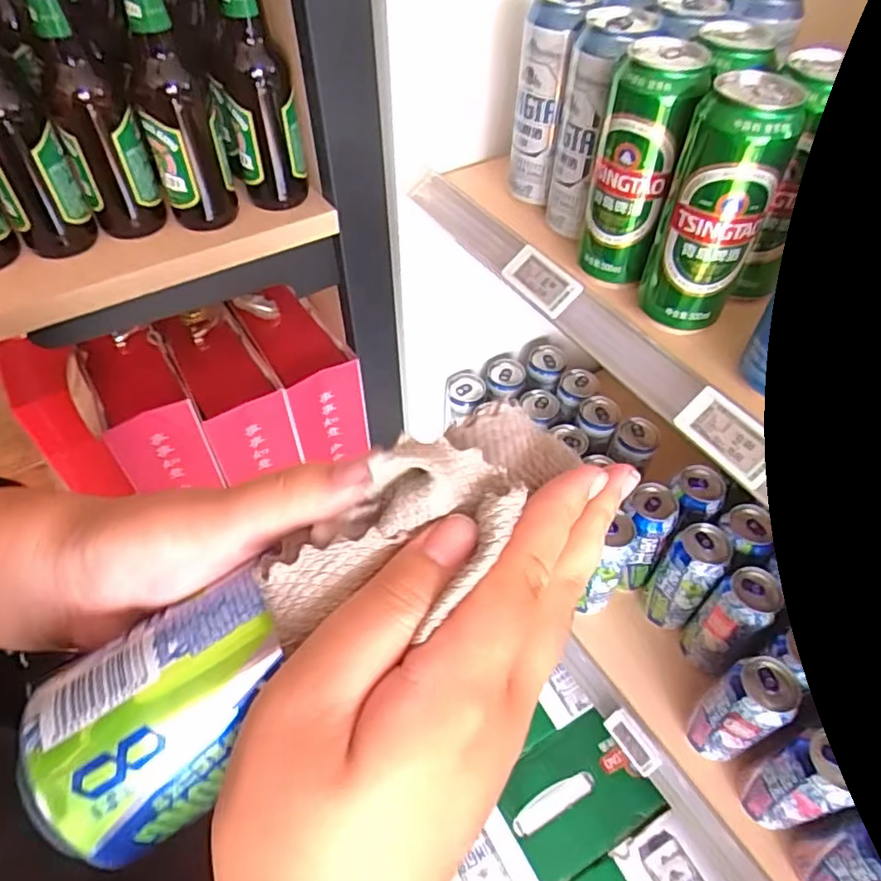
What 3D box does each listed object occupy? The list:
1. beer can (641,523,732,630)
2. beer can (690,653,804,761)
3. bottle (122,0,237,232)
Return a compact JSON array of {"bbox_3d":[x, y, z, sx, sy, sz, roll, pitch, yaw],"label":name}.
[{"bbox_3d":[0.295,0.166,0.759,0.061,0.150,0.065,0,51,0],"label":"beer can"},{"bbox_3d":[0.316,0.287,0.656,0.059,0.159,0.060,0,51,0],"label":"beer can"},{"bbox_3d":[-0.224,-0.281,0.514,0.058,0.217,0.057,-16,52,-13],"label":"bottle"}]

